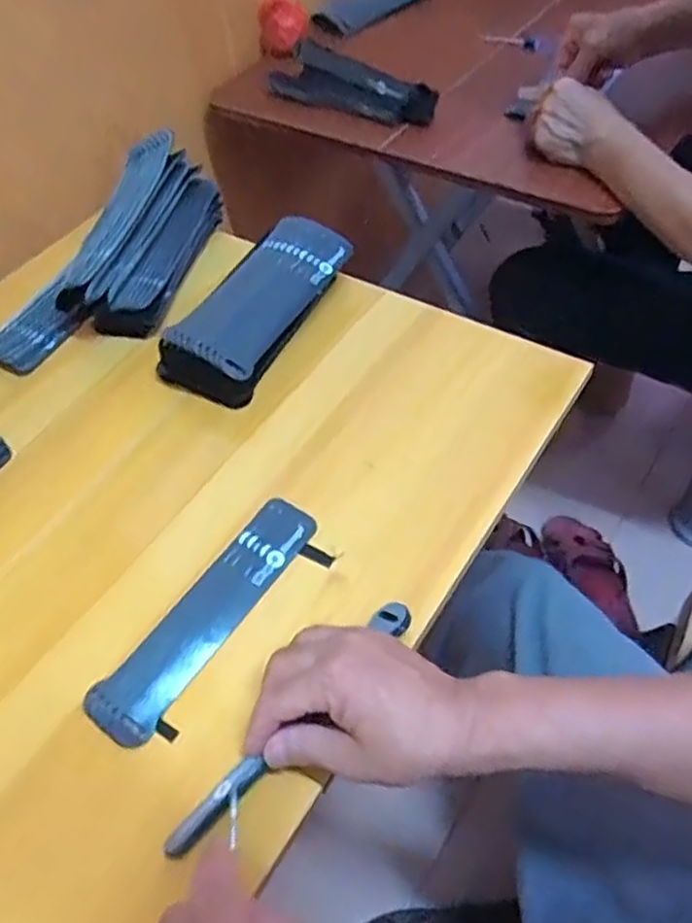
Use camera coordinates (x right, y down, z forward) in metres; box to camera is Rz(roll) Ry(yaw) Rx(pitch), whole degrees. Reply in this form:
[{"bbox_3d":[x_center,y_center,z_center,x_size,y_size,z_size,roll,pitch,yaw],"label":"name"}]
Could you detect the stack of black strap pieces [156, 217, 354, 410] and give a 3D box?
[{"bbox_3d":[-0.076,-0.143,0.664,0.095,0.049,0.202,24,58,22],"label":"stack of black strap pieces"}]

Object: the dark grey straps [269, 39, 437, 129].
[{"bbox_3d":[0.004,-0.455,0.868,0.215,0.043,0.060,28,59,24],"label":"dark grey straps"}]

